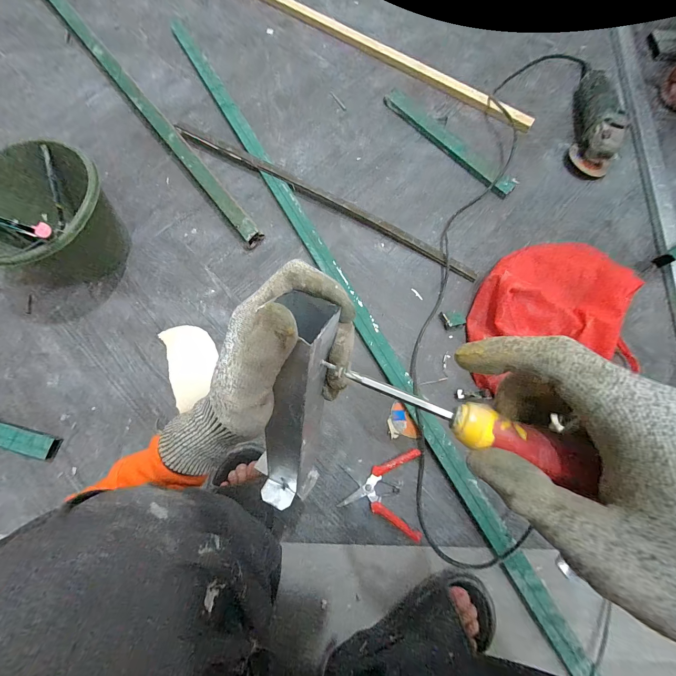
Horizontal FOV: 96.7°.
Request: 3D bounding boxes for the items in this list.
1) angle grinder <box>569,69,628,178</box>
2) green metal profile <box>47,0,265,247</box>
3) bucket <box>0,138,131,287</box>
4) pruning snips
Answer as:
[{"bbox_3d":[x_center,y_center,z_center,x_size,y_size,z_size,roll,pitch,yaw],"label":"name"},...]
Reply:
[{"bbox_3d":[0.611,-0.529,0.706,0.088,0.090,0.294,13,76,3],"label":"angle grinder"},{"bbox_3d":[-0.562,-0.673,0.770,0.047,0.046,1.225,-38,79,-9],"label":"green metal profile"},{"bbox_3d":[-0.552,-0.224,0.600,0.264,0.187,0.247,27,77,6],"label":"bucket"},{"bbox_3d":[0.076,0.271,0.534,0.134,0.026,0.137,3,76,0],"label":"pruning snips"}]

